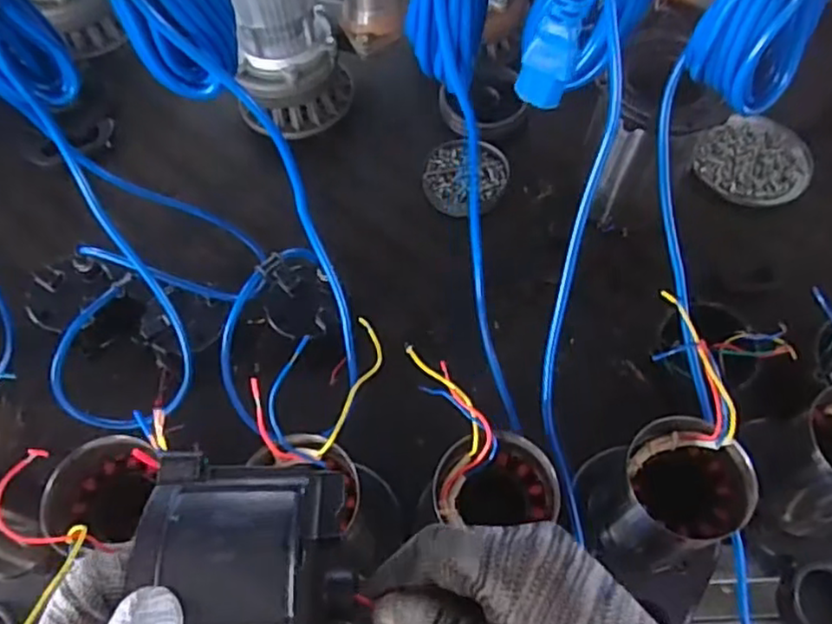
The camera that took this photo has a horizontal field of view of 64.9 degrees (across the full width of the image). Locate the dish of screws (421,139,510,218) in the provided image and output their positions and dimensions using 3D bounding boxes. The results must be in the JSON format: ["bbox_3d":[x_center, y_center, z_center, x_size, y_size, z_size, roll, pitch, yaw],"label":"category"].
[{"bbox_3d":[0.063,-0.174,0.828,0.106,0.025,0.106,-1,62,2],"label":"dish of screws"}]

